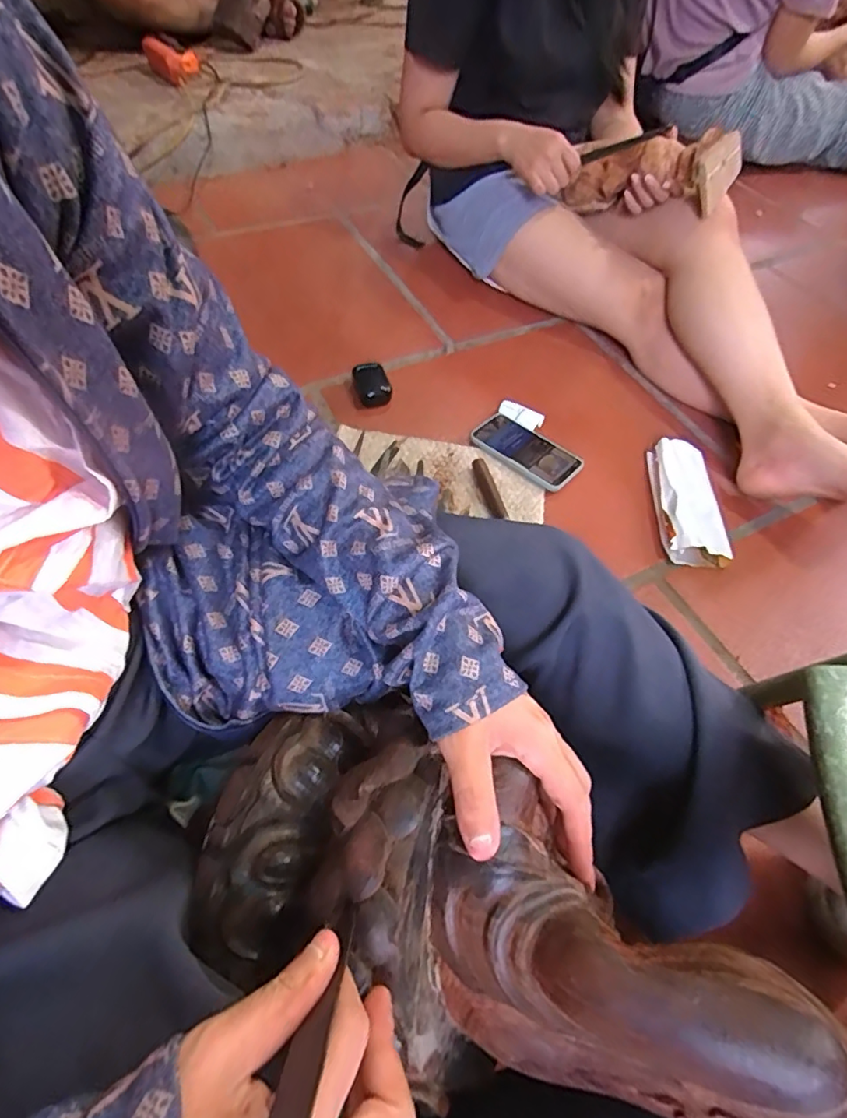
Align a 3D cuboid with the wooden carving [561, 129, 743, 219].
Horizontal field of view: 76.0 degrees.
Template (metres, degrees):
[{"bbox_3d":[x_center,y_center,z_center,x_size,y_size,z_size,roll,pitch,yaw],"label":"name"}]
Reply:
[{"bbox_3d":[0.341,-0.597,0.856,0.268,0.105,0.076,21,54,40],"label":"wooden carving"}]

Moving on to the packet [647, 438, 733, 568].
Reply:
[{"bbox_3d":[0.362,-0.083,0.751,0.078,0.030,0.200,6,57,1],"label":"packet"}]

